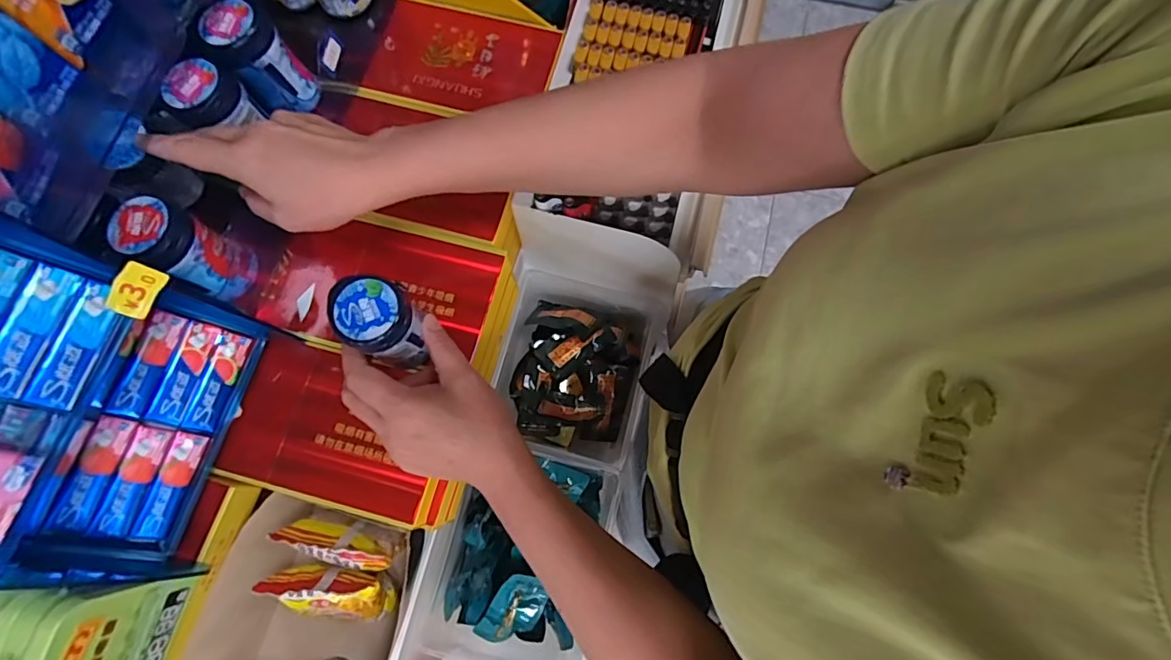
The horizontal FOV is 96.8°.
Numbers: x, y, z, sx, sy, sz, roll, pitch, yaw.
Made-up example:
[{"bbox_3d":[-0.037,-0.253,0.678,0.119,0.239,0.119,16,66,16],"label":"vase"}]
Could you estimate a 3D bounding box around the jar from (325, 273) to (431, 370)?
[{"bbox_3d":[-0.138,-0.003,0.365,0.054,0.078,0.045,29,78,6],"label":"jar"}]

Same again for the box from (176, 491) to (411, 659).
[{"bbox_3d":[-0.222,0.237,0.400,0.120,0.097,0.185,14,77,3],"label":"box"}]

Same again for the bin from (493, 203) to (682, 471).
[{"bbox_3d":[-0.014,0.021,0.514,0.154,0.211,0.177,17,77,4],"label":"bin"}]

